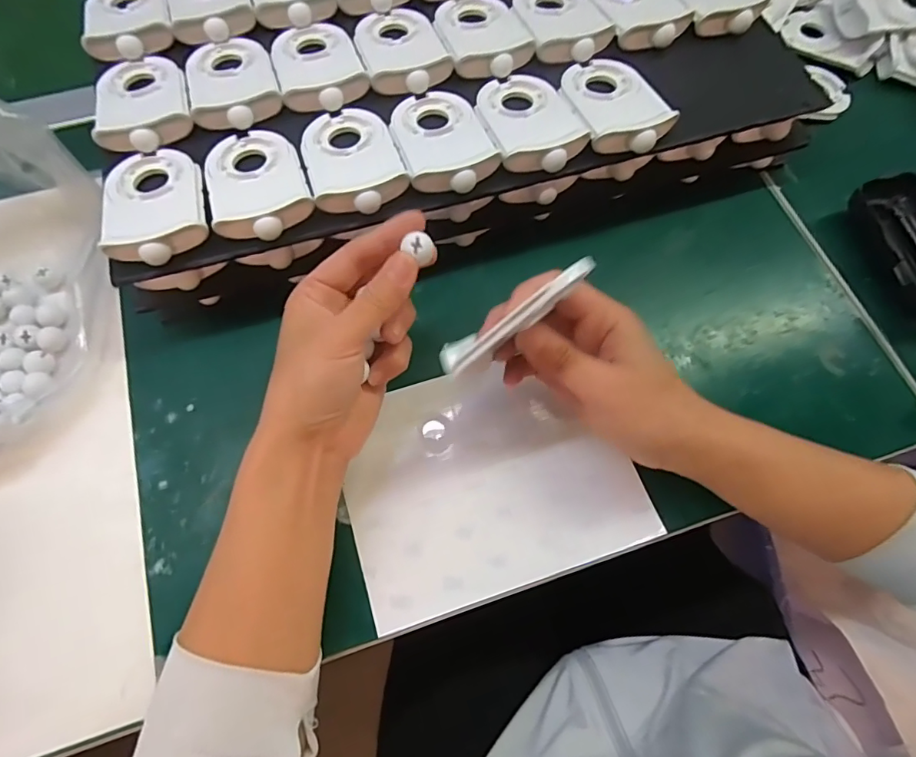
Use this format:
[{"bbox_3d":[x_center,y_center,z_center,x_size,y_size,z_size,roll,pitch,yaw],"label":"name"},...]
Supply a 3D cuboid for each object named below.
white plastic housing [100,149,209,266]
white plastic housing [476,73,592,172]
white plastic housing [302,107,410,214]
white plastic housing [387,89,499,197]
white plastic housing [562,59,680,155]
[{"bbox_3d":[-0.185,-0.108,0.304,0.058,0.014,0.090,-16,70,-6],"label":"white plastic housing"},{"bbox_3d":[0.046,-0.171,0.330,0.058,0.013,0.087,-20,70,-7],"label":"white plastic housing"},{"bbox_3d":[-0.067,-0.142,0.316,0.057,0.012,0.087,-17,70,-6],"label":"white plastic housing"},{"bbox_3d":[-0.010,-0.156,0.324,0.058,0.012,0.087,-18,70,-7],"label":"white plastic housing"},{"bbox_3d":[0.105,-0.184,0.336,0.057,0.019,0.086,-16,70,-6],"label":"white plastic housing"}]

